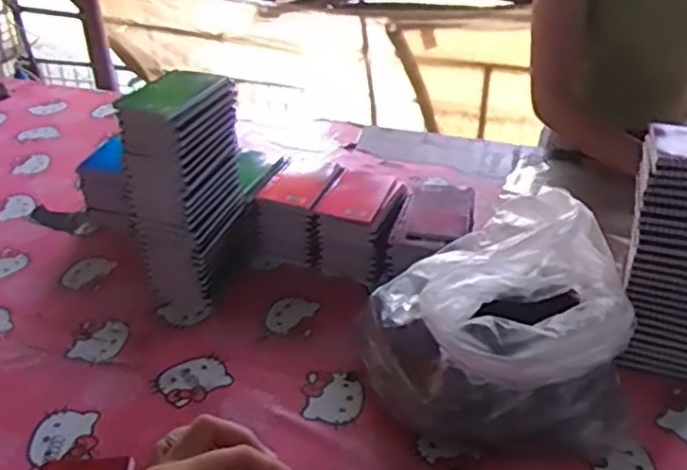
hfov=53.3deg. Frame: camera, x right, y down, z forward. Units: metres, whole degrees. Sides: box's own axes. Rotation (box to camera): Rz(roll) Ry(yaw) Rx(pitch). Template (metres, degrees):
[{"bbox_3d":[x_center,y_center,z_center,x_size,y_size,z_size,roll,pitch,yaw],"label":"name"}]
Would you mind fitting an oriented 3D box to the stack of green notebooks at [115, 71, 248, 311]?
[{"bbox_3d":[-0.205,-0.049,0.902,0.105,0.284,0.149,11,36,17],"label":"stack of green notebooks"}]

